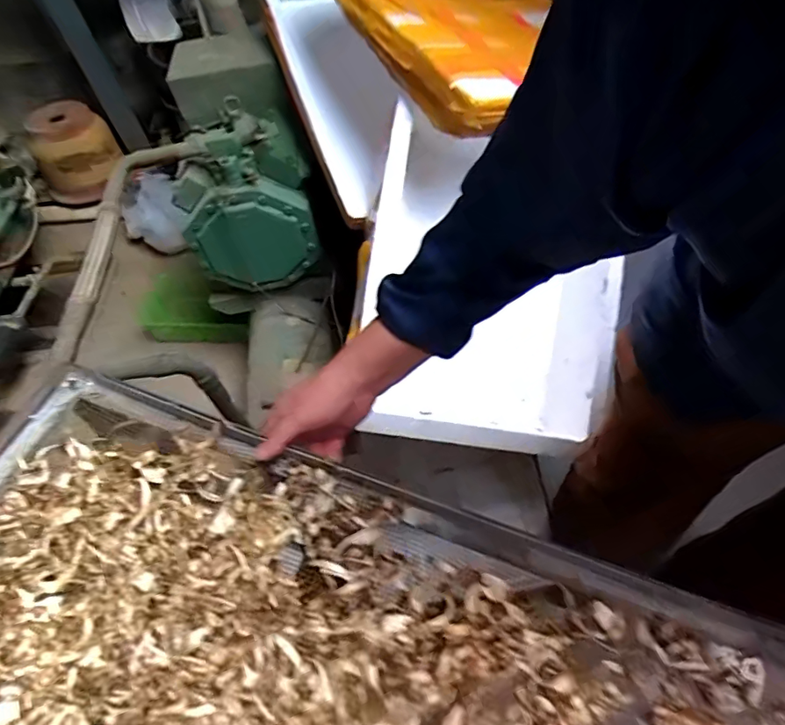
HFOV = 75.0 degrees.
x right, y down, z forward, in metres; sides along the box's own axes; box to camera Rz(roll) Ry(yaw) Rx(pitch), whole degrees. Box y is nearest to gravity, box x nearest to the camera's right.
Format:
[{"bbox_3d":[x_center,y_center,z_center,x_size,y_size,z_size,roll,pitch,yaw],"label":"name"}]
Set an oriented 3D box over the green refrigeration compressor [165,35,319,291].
[{"bbox_3d":[-0.339,-0.432,1.173,0.258,0.411,0.384,-12,50,-6],"label":"green refrigeration compressor"}]

